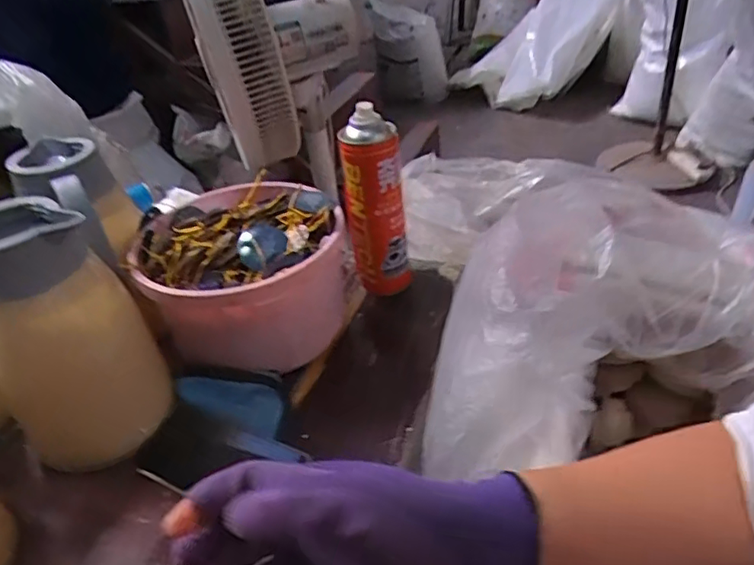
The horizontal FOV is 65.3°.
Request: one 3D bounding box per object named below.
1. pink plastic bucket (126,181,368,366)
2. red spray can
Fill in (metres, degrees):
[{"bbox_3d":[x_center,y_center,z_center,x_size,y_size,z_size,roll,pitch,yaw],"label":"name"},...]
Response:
[{"bbox_3d":[-0.150,-0.018,0.666,0.218,0.113,0.237,-3,36,2],"label":"pink plastic bucket"},{"bbox_3d":[-0.003,-0.094,0.709,0.070,0.212,0.061,-5,36,0],"label":"red spray can"}]

